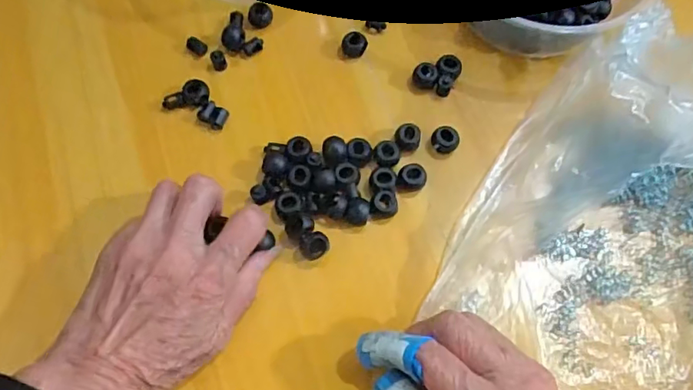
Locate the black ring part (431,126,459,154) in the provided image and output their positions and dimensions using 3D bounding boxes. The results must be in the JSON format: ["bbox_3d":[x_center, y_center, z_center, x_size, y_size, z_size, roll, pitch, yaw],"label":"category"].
[{"bbox_3d":[0.064,-0.035,0.342,0.016,0.013,0.015,0,70,1],"label":"black ring part"}]

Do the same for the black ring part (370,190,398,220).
[{"bbox_3d":[0.023,0.006,0.327,0.017,0.010,0.016,0,70,1],"label":"black ring part"}]

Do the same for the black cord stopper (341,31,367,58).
[{"bbox_3d":[0.006,-0.104,0.366,0.015,0.015,0.014,0,70,1],"label":"black cord stopper"}]

